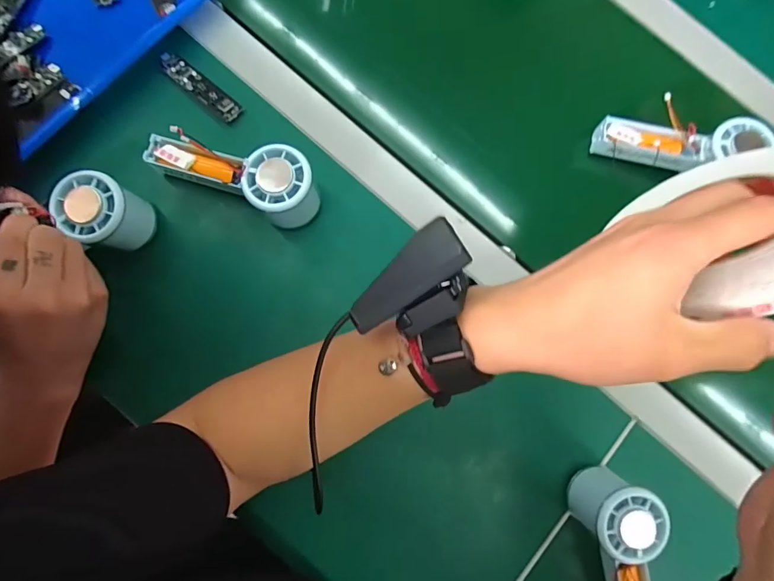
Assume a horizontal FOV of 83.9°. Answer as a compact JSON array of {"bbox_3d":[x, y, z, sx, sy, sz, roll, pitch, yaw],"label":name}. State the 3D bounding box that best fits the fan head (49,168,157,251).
[{"bbox_3d":[-0.235,-0.063,0.366,0.061,0.060,0.052,31,81,3],"label":"fan head"}]

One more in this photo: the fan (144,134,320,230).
[{"bbox_3d":[-0.135,-0.105,0.378,0.153,0.052,0.057,21,81,1],"label":"fan"}]

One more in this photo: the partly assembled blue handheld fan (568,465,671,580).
[{"bbox_3d":[0.203,0.227,0.358,0.056,0.064,0.142,-19,82,-5],"label":"partly assembled blue handheld fan"}]

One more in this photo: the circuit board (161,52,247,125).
[{"bbox_3d":[-0.180,-0.196,0.415,0.091,0.010,0.022,38,82,4],"label":"circuit board"}]

